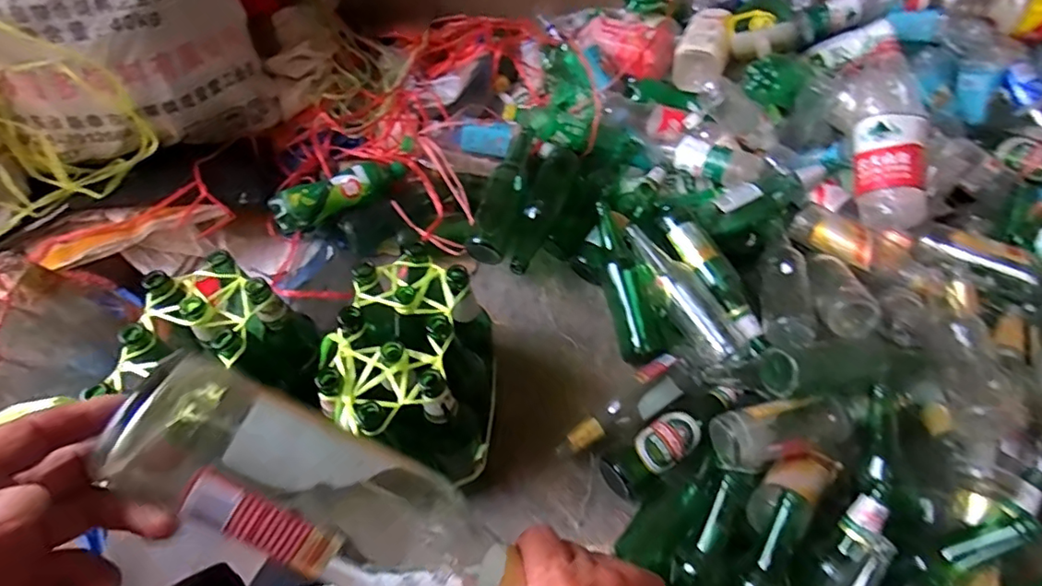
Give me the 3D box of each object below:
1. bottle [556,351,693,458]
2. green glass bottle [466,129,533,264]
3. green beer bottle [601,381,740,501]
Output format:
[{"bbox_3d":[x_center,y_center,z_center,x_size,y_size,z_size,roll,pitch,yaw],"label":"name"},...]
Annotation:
[{"bbox_3d":[0.150,0.170,0.799,0.233,0.067,0.066,-30,64,-19],"label":"bottle"},{"bbox_3d":[-0.029,-0.167,0.931,0.066,0.067,0.263,12,58,5],"label":"green glass bottle"},{"bbox_3d":[0.215,0.192,0.761,0.230,0.061,0.080,-29,64,-19],"label":"green beer bottle"}]

